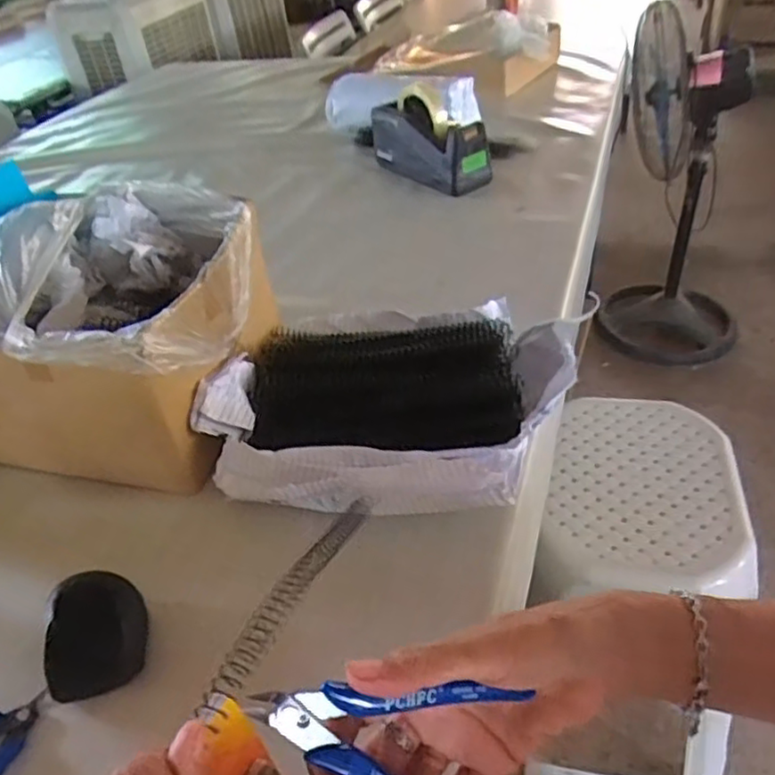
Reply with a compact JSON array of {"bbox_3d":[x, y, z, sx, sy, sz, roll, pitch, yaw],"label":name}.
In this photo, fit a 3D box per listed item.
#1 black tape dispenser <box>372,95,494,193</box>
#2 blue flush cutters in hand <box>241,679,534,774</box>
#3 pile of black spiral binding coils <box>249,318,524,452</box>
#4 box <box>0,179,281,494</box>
[{"bbox_3d":[0.065,-0.370,1.006,0.076,0.096,0.205,-29,44,-23],"label":"black tape dispenser"},{"bbox_3d":[-0.003,0.153,0.281,0.115,0.006,0.064,15,84,-11],"label":"blue flush cutters in hand"},{"bbox_3d":[-0.003,-0.004,0.608,0.230,0.052,0.188,-5,40,4],"label":"pile of black spiral binding coils"},{"bbox_3d":[-0.262,-0.060,0.617,0.272,0.182,0.255,4,41,13],"label":"box"}]

